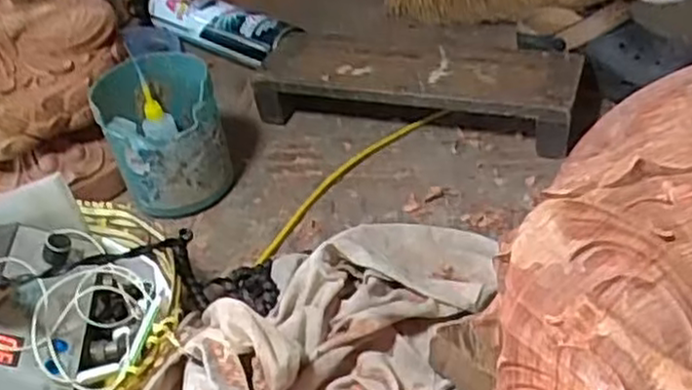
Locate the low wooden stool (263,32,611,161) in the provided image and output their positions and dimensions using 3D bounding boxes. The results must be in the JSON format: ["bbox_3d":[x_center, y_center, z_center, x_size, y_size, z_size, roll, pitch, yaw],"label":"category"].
[{"bbox_3d":[0.081,-0.111,0.770,0.342,0.069,0.113,9,42,18],"label":"low wooden stool"}]

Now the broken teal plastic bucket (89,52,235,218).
[{"bbox_3d":[-0.174,-0.056,0.707,0.104,0.119,0.114,-15,40,-9],"label":"broken teal plastic bucket"}]

